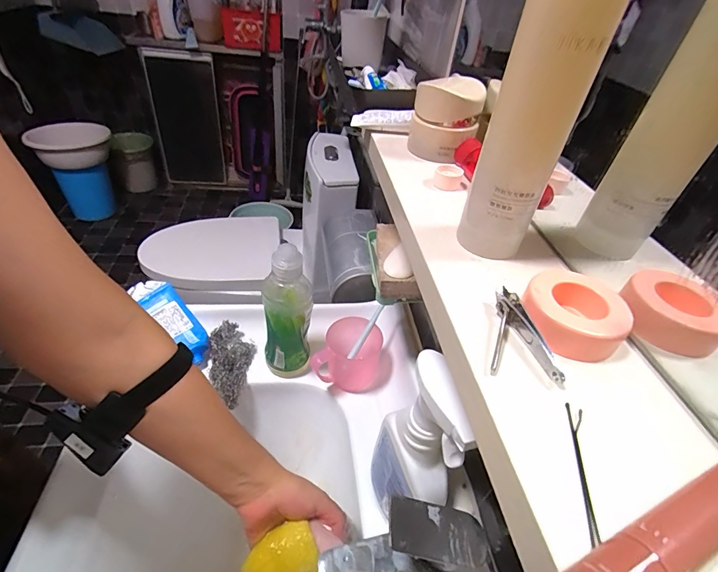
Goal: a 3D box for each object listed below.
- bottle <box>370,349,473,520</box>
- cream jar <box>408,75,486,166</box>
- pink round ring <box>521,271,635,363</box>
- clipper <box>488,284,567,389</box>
[{"bbox_3d":[0.057,0.169,0.396,0.045,0.237,0.100,-13,45,-21],"label":"bottle"},{"bbox_3d":[0.081,-0.158,0.364,0.062,0.066,0.067,11,42,5],"label":"cream jar"},{"bbox_3d":[0.113,0.015,0.203,0.048,0.017,0.050,29,46,23],"label":"pink round ring"},{"bbox_3d":[0.086,0.025,0.196,0.032,0.017,0.054,14,42,8],"label":"clipper"}]

